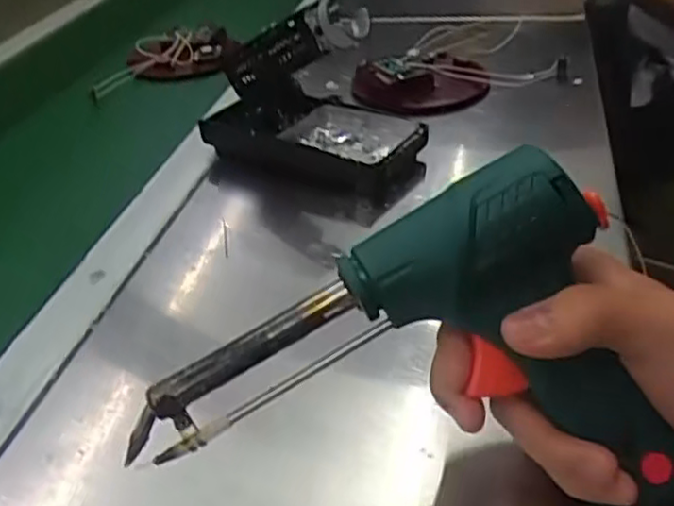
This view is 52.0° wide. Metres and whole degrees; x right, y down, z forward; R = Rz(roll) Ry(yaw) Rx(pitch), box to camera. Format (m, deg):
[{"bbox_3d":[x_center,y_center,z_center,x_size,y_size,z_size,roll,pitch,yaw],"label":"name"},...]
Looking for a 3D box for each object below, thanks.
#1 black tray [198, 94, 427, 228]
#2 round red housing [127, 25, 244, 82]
[{"bbox_3d":[-0.016,-0.080,0.530,0.167,0.057,0.098,22,44,35],"label":"black tray"},{"bbox_3d":[-0.165,-0.214,0.736,0.101,0.029,0.099,0,36,12],"label":"round red housing"}]

